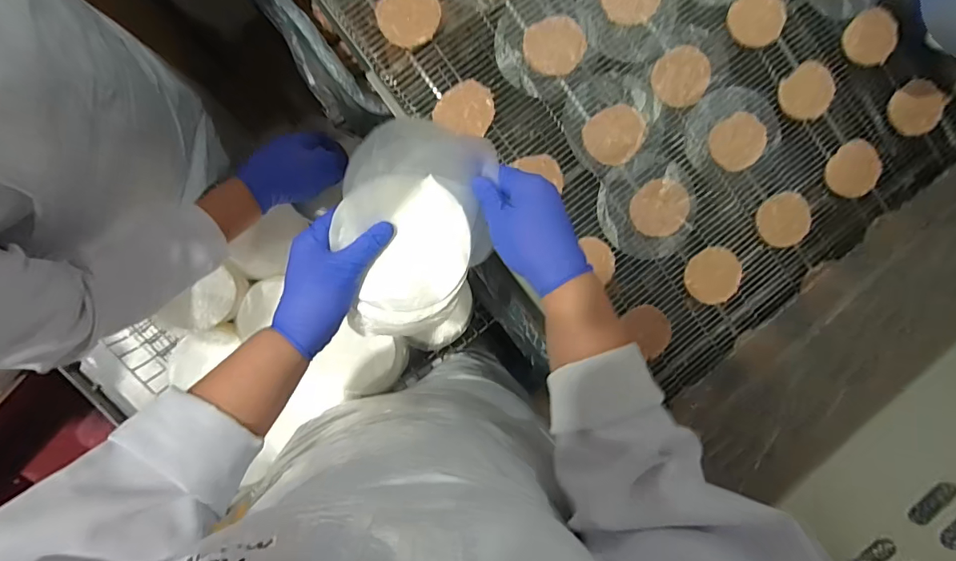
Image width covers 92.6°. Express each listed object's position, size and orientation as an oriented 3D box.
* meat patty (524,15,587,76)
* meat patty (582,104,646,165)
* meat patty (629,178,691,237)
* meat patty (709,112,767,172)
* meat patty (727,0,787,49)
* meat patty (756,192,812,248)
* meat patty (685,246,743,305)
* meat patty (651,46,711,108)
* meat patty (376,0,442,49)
[{"bbox_3d":[0.091,-0.273,0.531,0.072,0.004,0.063,-10,94,-6],"label":"meat patty"},{"bbox_3d":[0.164,-0.173,0.542,0.071,0.005,0.063,-37,96,-3],"label":"meat patty"},{"bbox_3d":[0.219,-0.088,0.549,0.070,0.006,0.067,0,93,-6],"label":"meat patty"},{"bbox_3d":[0.322,-0.171,0.561,0.067,0.007,0.064,0,93,-6],"label":"meat patty"},{"bbox_3d":[0.344,-0.321,0.557,0.065,0.005,0.078,44,88,-7],"label":"meat patty"},{"bbox_3d":[0.383,-0.076,0.570,0.069,0.012,0.066,0,93,-6],"label":"meat patty"},{"bbox_3d":[0.291,-0.006,0.562,0.071,0.011,0.068,0,93,-6],"label":"meat patty"},{"bbox_3d":[0.245,-0.246,0.549,0.067,0.008,0.076,18,91,-7],"label":"meat patty"},{"bbox_3d":[-0.075,-0.297,0.516,0.067,0.009,0.064,0,93,-6],"label":"meat patty"}]

